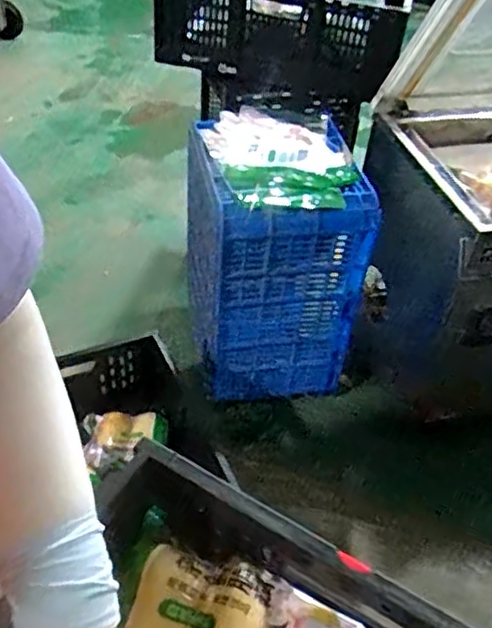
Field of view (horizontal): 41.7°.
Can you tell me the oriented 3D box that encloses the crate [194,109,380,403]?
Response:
[{"bbox_3d":[0.060,-0.093,1.479,0.345,0.546,0.274,-4,44,-10],"label":"crate"}]

